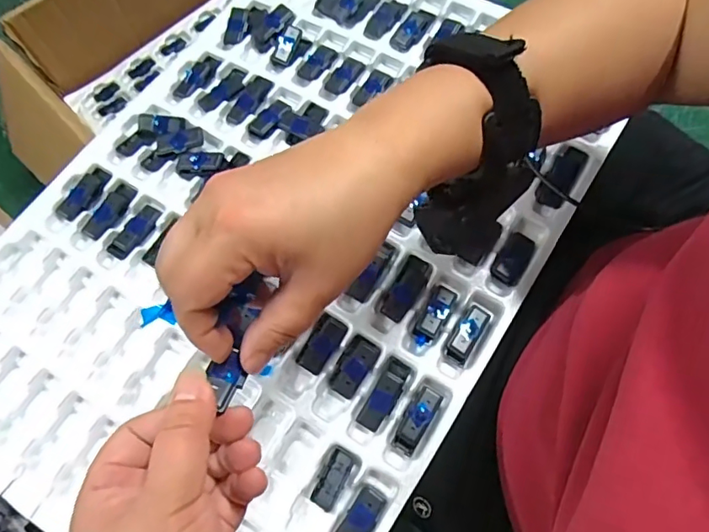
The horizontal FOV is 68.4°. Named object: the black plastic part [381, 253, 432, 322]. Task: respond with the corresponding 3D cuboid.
[{"bbox_3d":[0.038,0.017,0.378,0.020,0.007,0.048,28,73,9],"label":"black plastic part"}]

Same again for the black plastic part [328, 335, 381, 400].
[{"bbox_3d":[0.000,0.070,0.361,0.021,0.005,0.042,30,74,9],"label":"black plastic part"}]

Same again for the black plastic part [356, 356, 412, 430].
[{"bbox_3d":[0.021,0.087,0.354,0.017,0.005,0.050,29,74,9],"label":"black plastic part"}]

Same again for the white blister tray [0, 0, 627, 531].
[{"bbox_3d":[-0.057,-0.032,0.394,0.356,0.031,0.489,32,74,10],"label":"white blister tray"}]

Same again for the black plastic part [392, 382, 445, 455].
[{"bbox_3d":[0.043,0.102,0.350,0.016,0.007,0.048,32,74,10],"label":"black plastic part"}]

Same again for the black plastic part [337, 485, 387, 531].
[{"bbox_3d":[0.003,0.163,0.333,0.019,0.011,0.040,30,74,9],"label":"black plastic part"}]

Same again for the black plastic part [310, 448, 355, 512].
[{"bbox_3d":[-0.014,0.140,0.343,0.016,0.010,0.037,26,73,8],"label":"black plastic part"}]

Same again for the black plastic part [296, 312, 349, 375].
[{"bbox_3d":[-0.023,0.054,0.363,0.021,0.007,0.040,29,74,9],"label":"black plastic part"}]

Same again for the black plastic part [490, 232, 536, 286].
[{"bbox_3d":[0.117,-0.006,0.382,0.022,0.006,0.042,31,74,9],"label":"black plastic part"}]

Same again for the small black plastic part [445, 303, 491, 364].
[{"bbox_3d":[0.080,0.047,0.368,0.016,0.007,0.043,31,74,10],"label":"small black plastic part"}]

